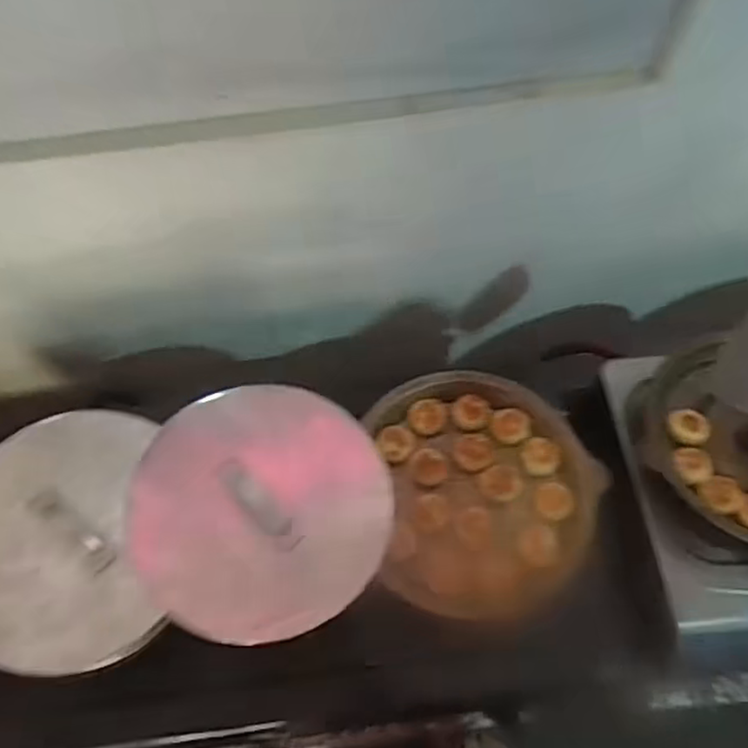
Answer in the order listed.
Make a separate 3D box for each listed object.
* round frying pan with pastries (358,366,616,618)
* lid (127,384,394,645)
[{"bbox_3d":[0.121,0.122,0.725,0.243,0.042,0.267,1,63,-1],"label":"round frying pan with pastries"},{"bbox_3d":[-0.103,0.131,0.645,0.241,0.017,0.231,4,76,-16],"label":"lid"}]

